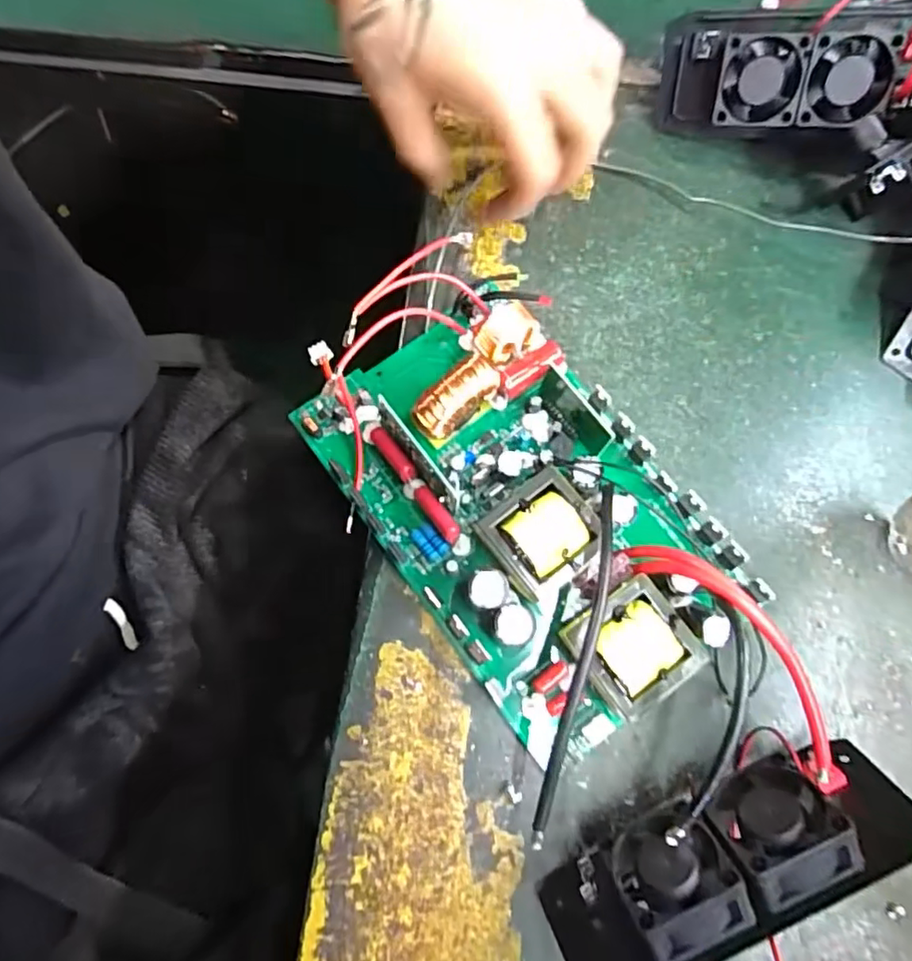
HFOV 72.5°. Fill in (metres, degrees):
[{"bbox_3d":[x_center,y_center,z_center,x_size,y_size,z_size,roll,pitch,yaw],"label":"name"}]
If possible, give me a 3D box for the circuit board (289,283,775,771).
[{"bbox_3d":[0.031,0.006,0.281,0.127,0.046,0.201,-36,78,-10],"label":"circuit board"}]

